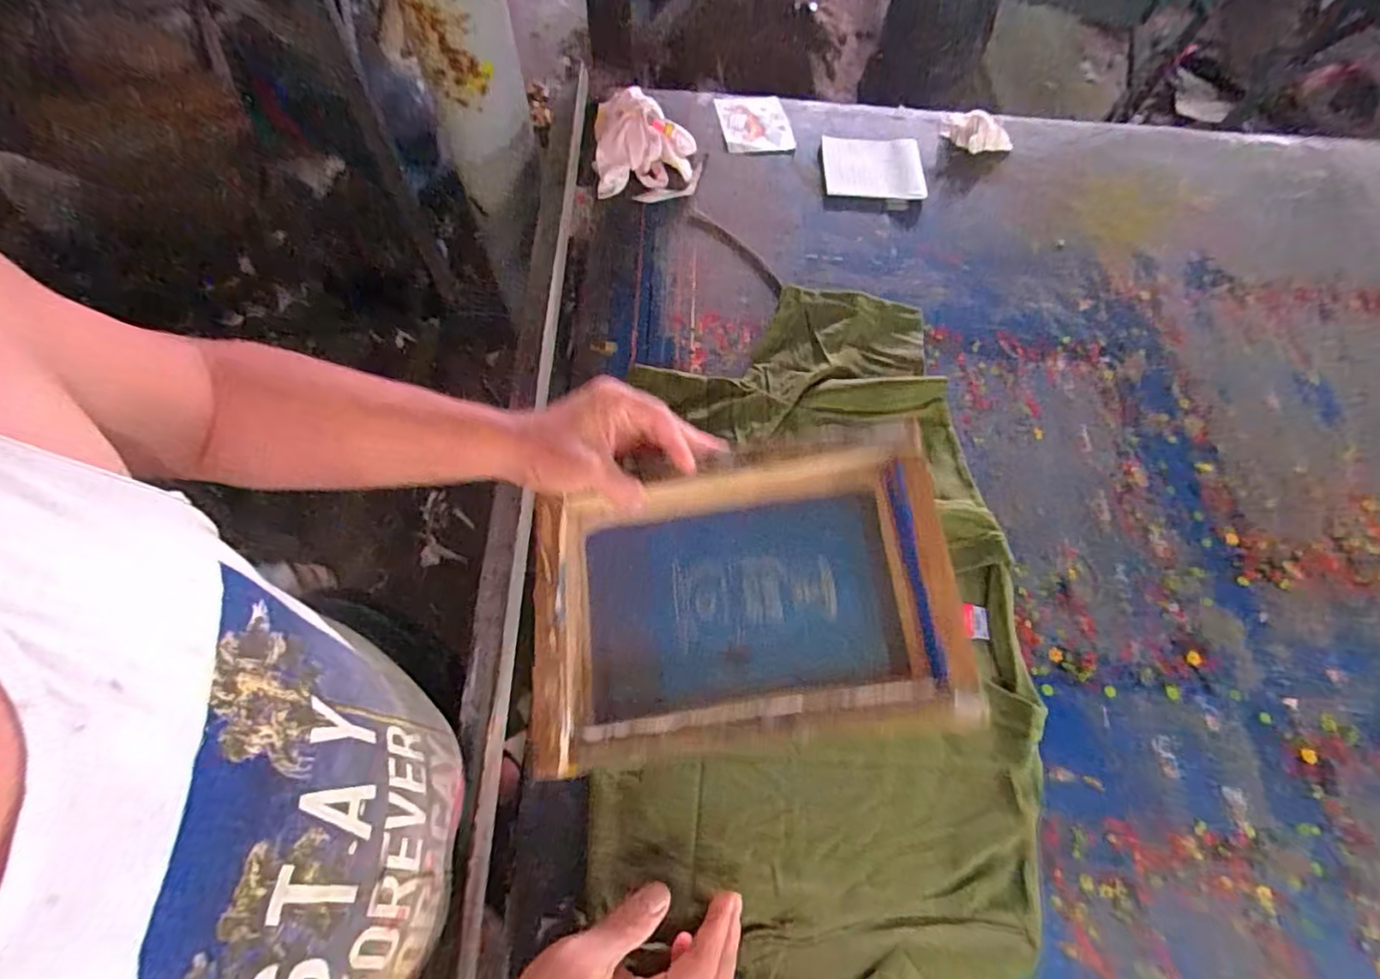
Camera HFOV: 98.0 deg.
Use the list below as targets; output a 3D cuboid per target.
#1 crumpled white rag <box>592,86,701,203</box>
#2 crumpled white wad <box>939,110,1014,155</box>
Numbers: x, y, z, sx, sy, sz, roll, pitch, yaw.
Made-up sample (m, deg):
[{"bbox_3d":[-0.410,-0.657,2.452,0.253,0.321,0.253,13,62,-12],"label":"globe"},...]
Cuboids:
[{"bbox_3d":[-0.053,-0.416,0.724,0.129,0.063,0.117,-1,67,-3],"label":"crumpled white rag"},{"bbox_3d":[0.383,-0.479,0.799,0.092,0.022,0.066,12,67,3],"label":"crumpled white wad"}]

